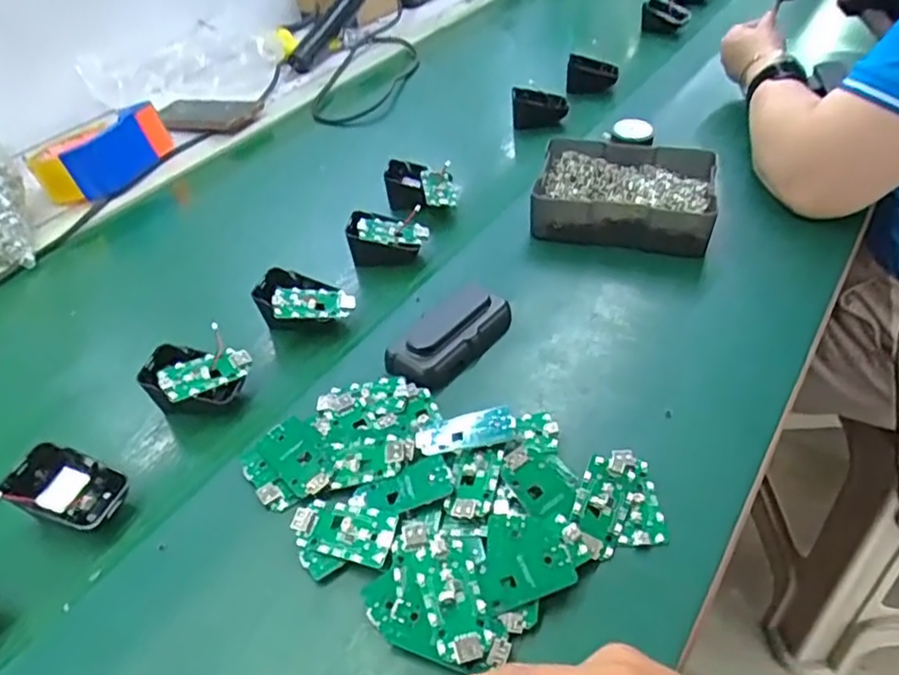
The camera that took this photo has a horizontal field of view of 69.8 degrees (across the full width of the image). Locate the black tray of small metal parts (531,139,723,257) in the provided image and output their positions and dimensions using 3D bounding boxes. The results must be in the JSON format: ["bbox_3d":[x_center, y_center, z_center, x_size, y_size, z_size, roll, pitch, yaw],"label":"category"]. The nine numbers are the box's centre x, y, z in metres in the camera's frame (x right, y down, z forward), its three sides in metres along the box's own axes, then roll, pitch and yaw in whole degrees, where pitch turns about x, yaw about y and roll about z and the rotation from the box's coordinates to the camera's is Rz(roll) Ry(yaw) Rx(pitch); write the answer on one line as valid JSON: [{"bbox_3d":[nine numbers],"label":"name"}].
[{"bbox_3d":[0.164,-0.139,0.601,0.155,0.043,0.118,9,46,17],"label":"black tray of small metal parts"}]

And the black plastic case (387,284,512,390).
[{"bbox_3d":[0.004,-0.004,0.494,0.050,0.023,0.103,28,54,32],"label":"black plastic case"}]

